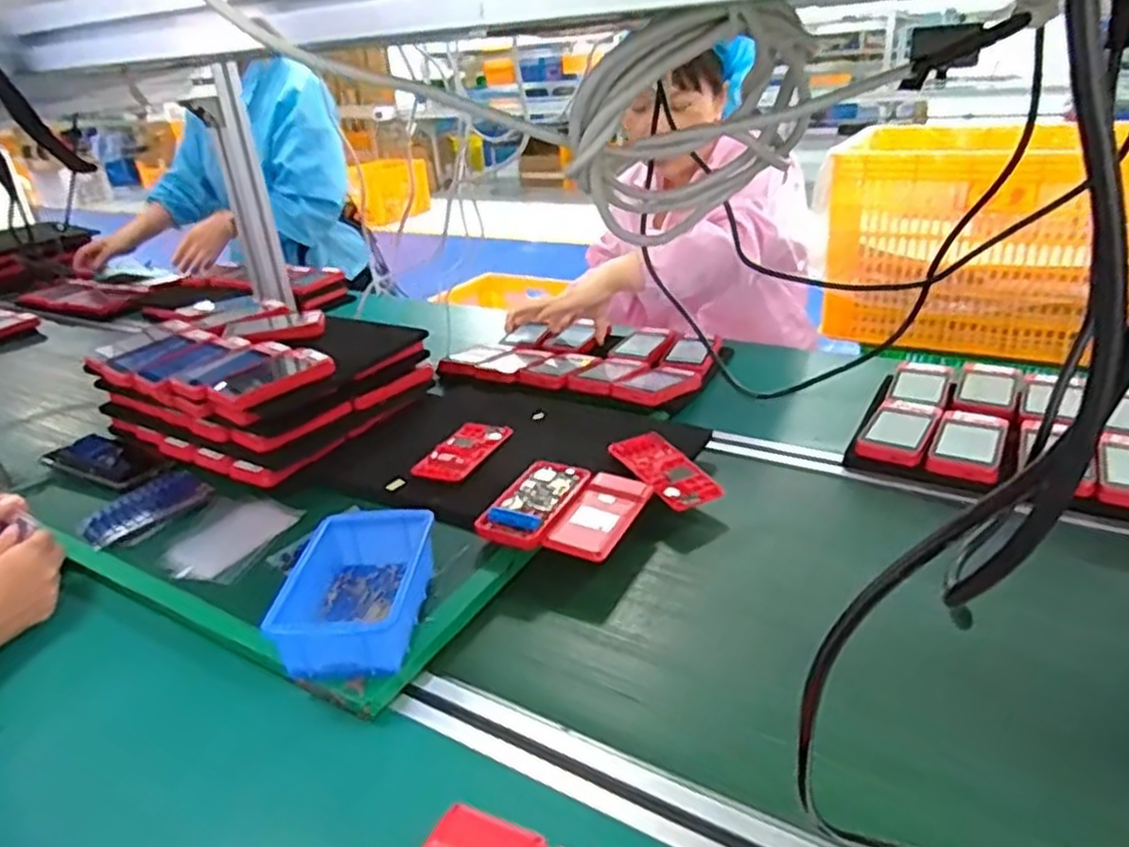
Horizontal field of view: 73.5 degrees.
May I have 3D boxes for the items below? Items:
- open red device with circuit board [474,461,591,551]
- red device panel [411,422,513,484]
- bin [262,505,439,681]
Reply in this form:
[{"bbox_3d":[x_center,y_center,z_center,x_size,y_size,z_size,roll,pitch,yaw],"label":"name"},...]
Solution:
[{"bbox_3d":[-0.027,0.075,0.720,0.066,0.021,0.121,10,27,25],"label":"open red device with circuit board"},{"bbox_3d":[-0.113,0.030,0.827,0.066,0.012,0.117,8,30,24],"label":"red device panel"},{"bbox_3d":[-0.162,0.135,0.606,0.099,0.057,0.146,-3,27,3],"label":"bin"}]

